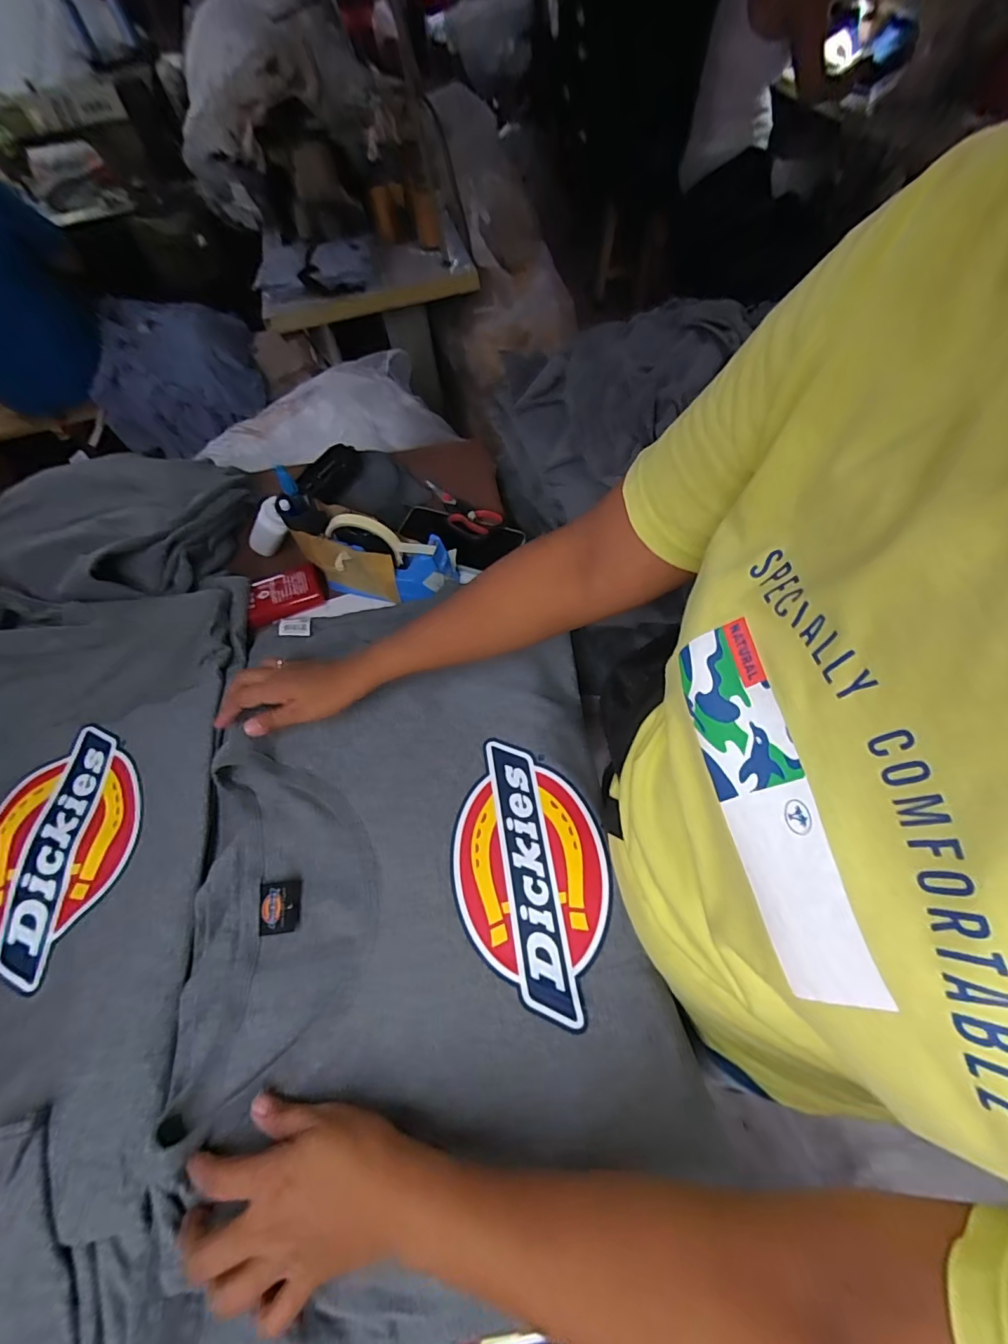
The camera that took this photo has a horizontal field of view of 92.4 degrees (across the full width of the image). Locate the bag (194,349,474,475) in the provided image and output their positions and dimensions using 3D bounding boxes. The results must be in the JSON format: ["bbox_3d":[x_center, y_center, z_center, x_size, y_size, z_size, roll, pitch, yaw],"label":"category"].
[{"bbox_3d":[-0.329,-0.461,0.882,0.410,0.064,0.272,-28,63,-10],"label":"bag"}]

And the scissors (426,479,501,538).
[{"bbox_3d":[-0.071,-0.221,0.655,0.141,0.016,0.061,34,69,21],"label":"scissors"}]

